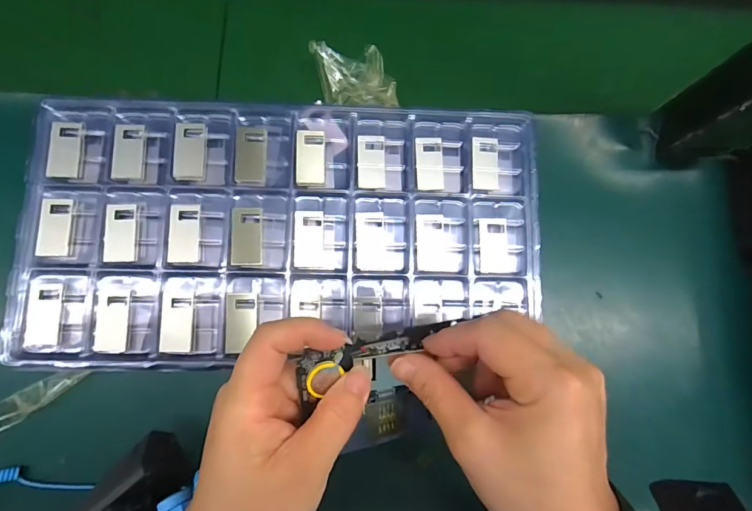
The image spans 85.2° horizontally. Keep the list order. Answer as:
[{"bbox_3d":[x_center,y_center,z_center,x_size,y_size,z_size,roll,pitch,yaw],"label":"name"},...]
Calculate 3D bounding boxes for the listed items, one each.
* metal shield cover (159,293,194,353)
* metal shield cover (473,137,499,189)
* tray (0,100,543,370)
[{"bbox_3d":[-0.146,0.050,0.301,0.021,0.007,0.042,2,78,-4],"label":"metal shield cover"},{"bbox_3d":[0.089,-0.075,0.334,0.022,0.008,0.043,2,78,-4],"label":"metal shield cover"},{"bbox_3d":[-0.066,-0.018,0.322,0.391,0.032,0.205,0,78,-5],"label":"tray"}]

